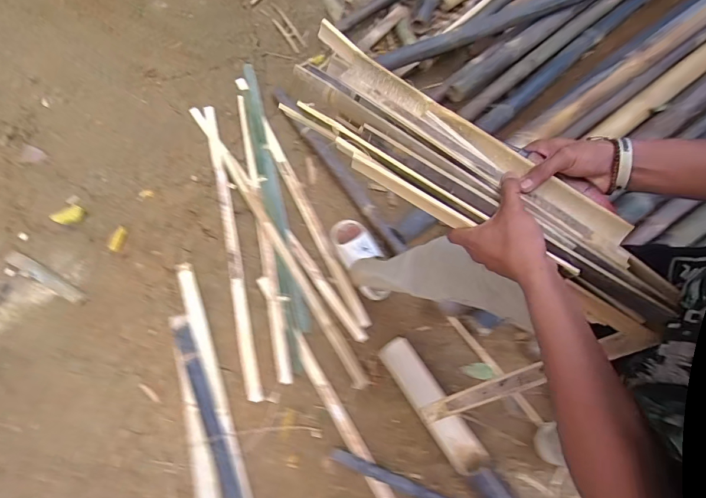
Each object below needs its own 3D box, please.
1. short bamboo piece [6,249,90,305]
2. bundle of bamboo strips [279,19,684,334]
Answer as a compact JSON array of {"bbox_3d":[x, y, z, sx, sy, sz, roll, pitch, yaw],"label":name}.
[{"bbox_3d":[-1.006,0.090,1.259,0.316,0.010,0.047,28,76,11],"label":"short bamboo piece"},{"bbox_3d":[0.131,-0.097,0.487,0.518,0.079,0.130,37,77,11],"label":"bundle of bamboo strips"}]

